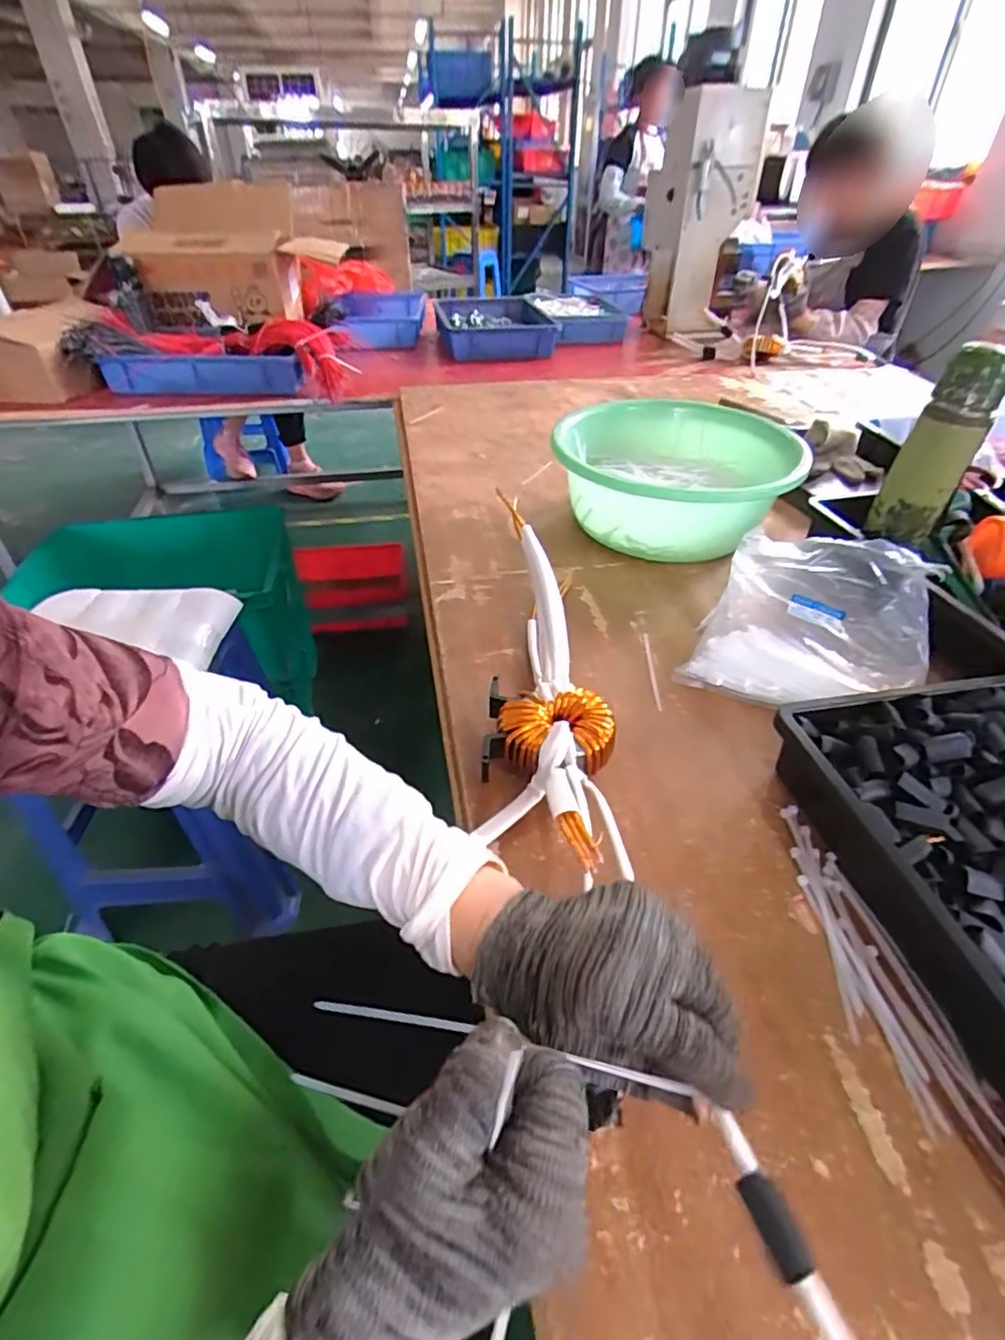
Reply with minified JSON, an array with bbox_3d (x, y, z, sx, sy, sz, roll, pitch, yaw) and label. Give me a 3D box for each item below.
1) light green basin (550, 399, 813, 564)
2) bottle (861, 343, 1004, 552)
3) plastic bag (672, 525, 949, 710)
[{"bbox_3d":[0.222,-0.251,0.797,0.294,0.129,0.310,0,40,0],"label":"light green basin"},{"bbox_3d":[0.472,-0.240,0.645,0.067,0.191,0.056,28,47,29],"label":"bottle"},{"bbox_3d":[0.315,-0.048,0.598,0.201,0.085,0.226,24,45,24],"label":"plastic bag"}]

